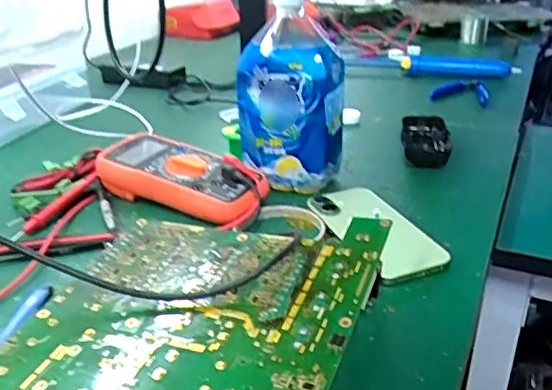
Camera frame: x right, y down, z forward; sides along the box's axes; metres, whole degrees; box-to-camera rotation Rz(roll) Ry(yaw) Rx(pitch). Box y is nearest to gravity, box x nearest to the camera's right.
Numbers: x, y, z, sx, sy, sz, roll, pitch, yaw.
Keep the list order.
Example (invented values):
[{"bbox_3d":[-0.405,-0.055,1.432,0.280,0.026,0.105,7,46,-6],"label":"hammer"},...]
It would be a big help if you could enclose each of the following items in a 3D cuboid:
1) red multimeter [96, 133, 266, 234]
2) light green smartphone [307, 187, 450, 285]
[{"bbox_3d":[-0.089,-0.018,0.587,0.183,0.041,0.082,15,31,28],"label":"red multimeter"},{"bbox_3d":[0.089,0.032,0.516,0.068,0.012,0.141,-12,29,-21],"label":"light green smartphone"}]

